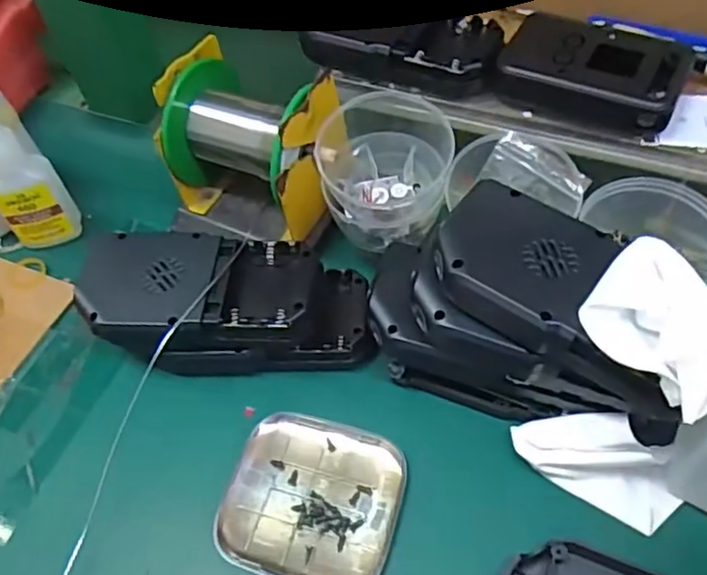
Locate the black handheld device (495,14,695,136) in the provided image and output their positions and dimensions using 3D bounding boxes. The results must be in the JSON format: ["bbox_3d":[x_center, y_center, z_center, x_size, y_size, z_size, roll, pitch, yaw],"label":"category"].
[{"bbox_3d":[0.122,-0.110,0.321,0.086,0.024,0.051,20,59,19],"label":"black handheld device"}]

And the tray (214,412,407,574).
[{"bbox_3d":[-0.018,0.091,0.272,0.074,0.010,0.070,10,56,12],"label":"tray"}]

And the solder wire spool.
[{"bbox_3d":[-0.052,-0.076,0.355,0.099,0.080,0.082,19,59,19],"label":"solder wire spool"}]

